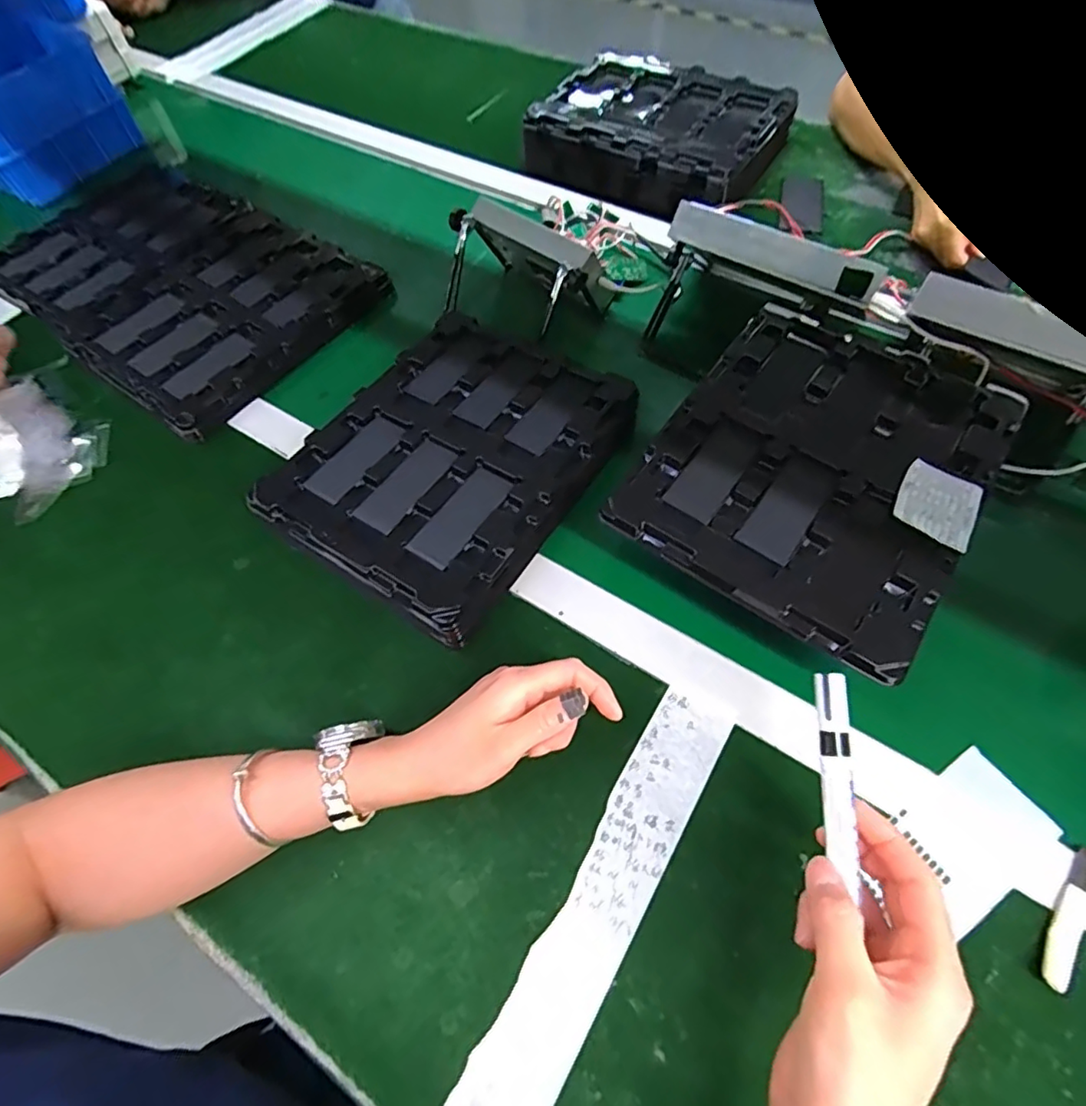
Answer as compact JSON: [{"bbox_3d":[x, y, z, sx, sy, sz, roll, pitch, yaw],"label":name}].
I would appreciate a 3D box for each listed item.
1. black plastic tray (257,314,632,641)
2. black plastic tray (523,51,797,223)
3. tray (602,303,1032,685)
[{"bbox_3d":[-0.078,-0.086,0.499,0.219,0.039,0.274,30,68,18],"label":"black plastic tray"},{"bbox_3d":[0.145,-0.530,0.736,0.281,0.079,0.219,26,67,16],"label":"black plastic tray"},{"bbox_3d":[0.208,-0.071,0.432,0.212,0.018,0.273,33,68,19],"label":"tray"}]

